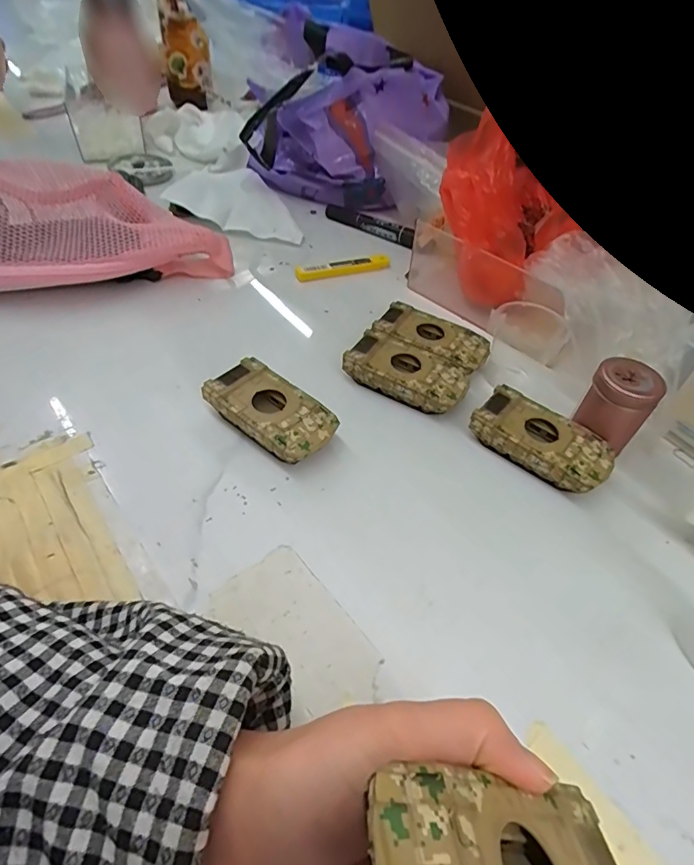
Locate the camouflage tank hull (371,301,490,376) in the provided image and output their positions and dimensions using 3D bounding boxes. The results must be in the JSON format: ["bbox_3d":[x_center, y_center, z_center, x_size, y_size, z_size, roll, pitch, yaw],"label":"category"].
[{"bbox_3d":[0.074,-0.077,0.430,0.094,0.023,0.054,27,52,18],"label":"camouflage tank hull"}]

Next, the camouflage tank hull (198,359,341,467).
[{"bbox_3d":[-0.055,-0.012,0.358,0.094,0.026,0.052,34,54,22],"label":"camouflage tank hull"}]

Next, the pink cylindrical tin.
[{"bbox_3d":[0.194,-0.016,0.360,0.035,0.066,0.043,-32,59,-29],"label":"pink cylindrical tin"}]

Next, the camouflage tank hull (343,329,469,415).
[{"bbox_3d":[0.048,-0.045,0.401,0.094,0.027,0.048,27,52,17],"label":"camouflage tank hull"}]

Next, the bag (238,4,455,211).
[{"bbox_3d":[-0.003,-0.403,0.626,0.223,0.146,0.233,2,49,-4],"label":"bag"}]

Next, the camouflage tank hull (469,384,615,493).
[{"bbox_3d":[0.141,0.008,0.361,0.095,0.025,0.050,33,53,21],"label":"camouflage tank hull"}]

